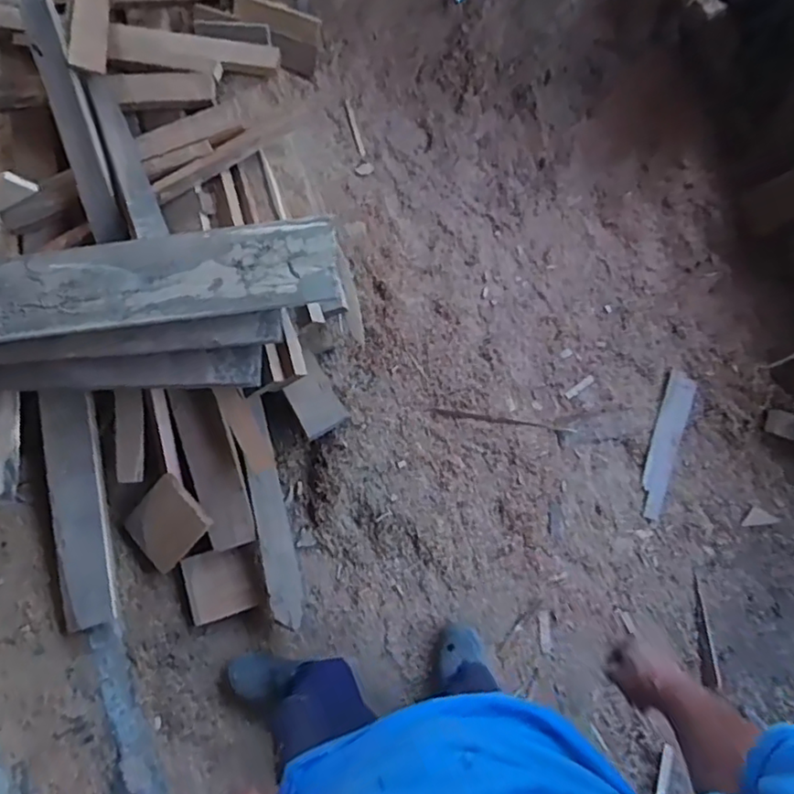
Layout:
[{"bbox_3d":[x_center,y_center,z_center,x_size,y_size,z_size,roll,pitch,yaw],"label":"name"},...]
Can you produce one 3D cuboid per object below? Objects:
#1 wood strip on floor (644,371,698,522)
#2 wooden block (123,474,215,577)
[{"bbox_3d":[0.641,0.115,1.430,0.066,0.013,0.350,16,86,3],"label":"wood strip on floor"},{"bbox_3d":[-0.526,0.291,1.375,0.158,0.022,0.180,46,104,5],"label":"wooden block"}]

